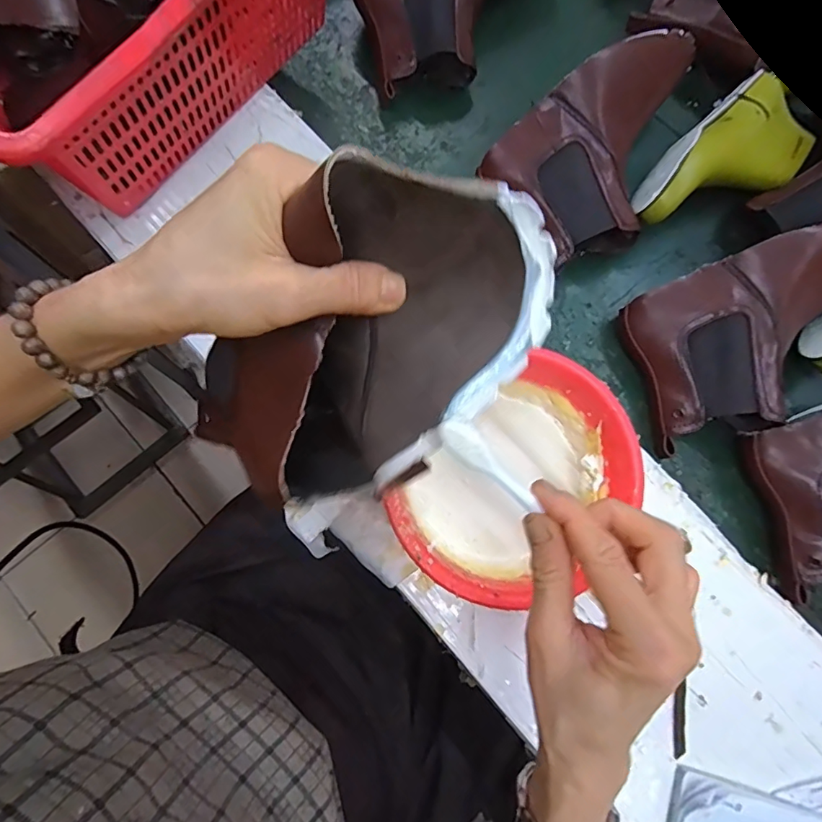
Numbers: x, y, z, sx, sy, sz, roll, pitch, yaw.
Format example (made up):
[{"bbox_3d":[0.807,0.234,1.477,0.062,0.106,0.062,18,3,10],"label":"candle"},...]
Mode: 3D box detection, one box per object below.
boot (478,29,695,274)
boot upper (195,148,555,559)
[{"bbox_3d":[0.205,-0.260,0.490,0.247,0.075,0.150,-33,80,-8],"label":"boot"},{"bbox_3d":[-0.020,-0.032,0.231,0.176,0.101,0.112,-42,82,-8],"label":"boot upper"}]

